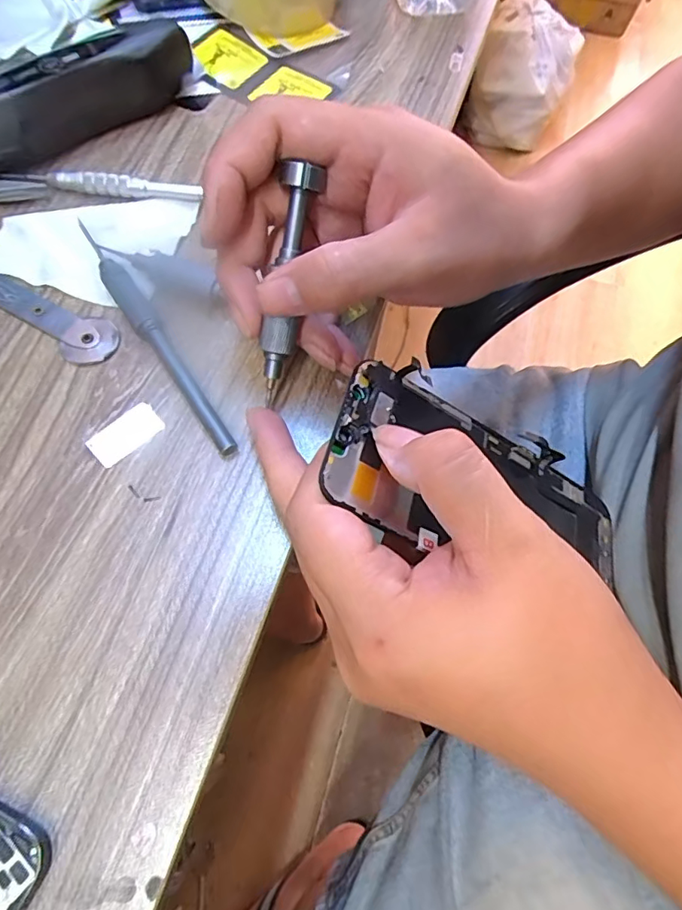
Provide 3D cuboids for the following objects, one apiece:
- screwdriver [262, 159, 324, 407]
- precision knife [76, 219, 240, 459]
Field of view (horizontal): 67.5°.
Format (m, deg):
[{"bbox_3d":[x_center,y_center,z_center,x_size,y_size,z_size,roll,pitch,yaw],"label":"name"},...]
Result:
[{"bbox_3d":[-0.022,-0.067,0.209,0.014,0.010,0.091,11,108,1],"label":"screwdriver"},{"bbox_3d":[-0.091,-0.058,0.244,0.012,0.010,0.145,-31,72,-15],"label":"precision knife"}]

